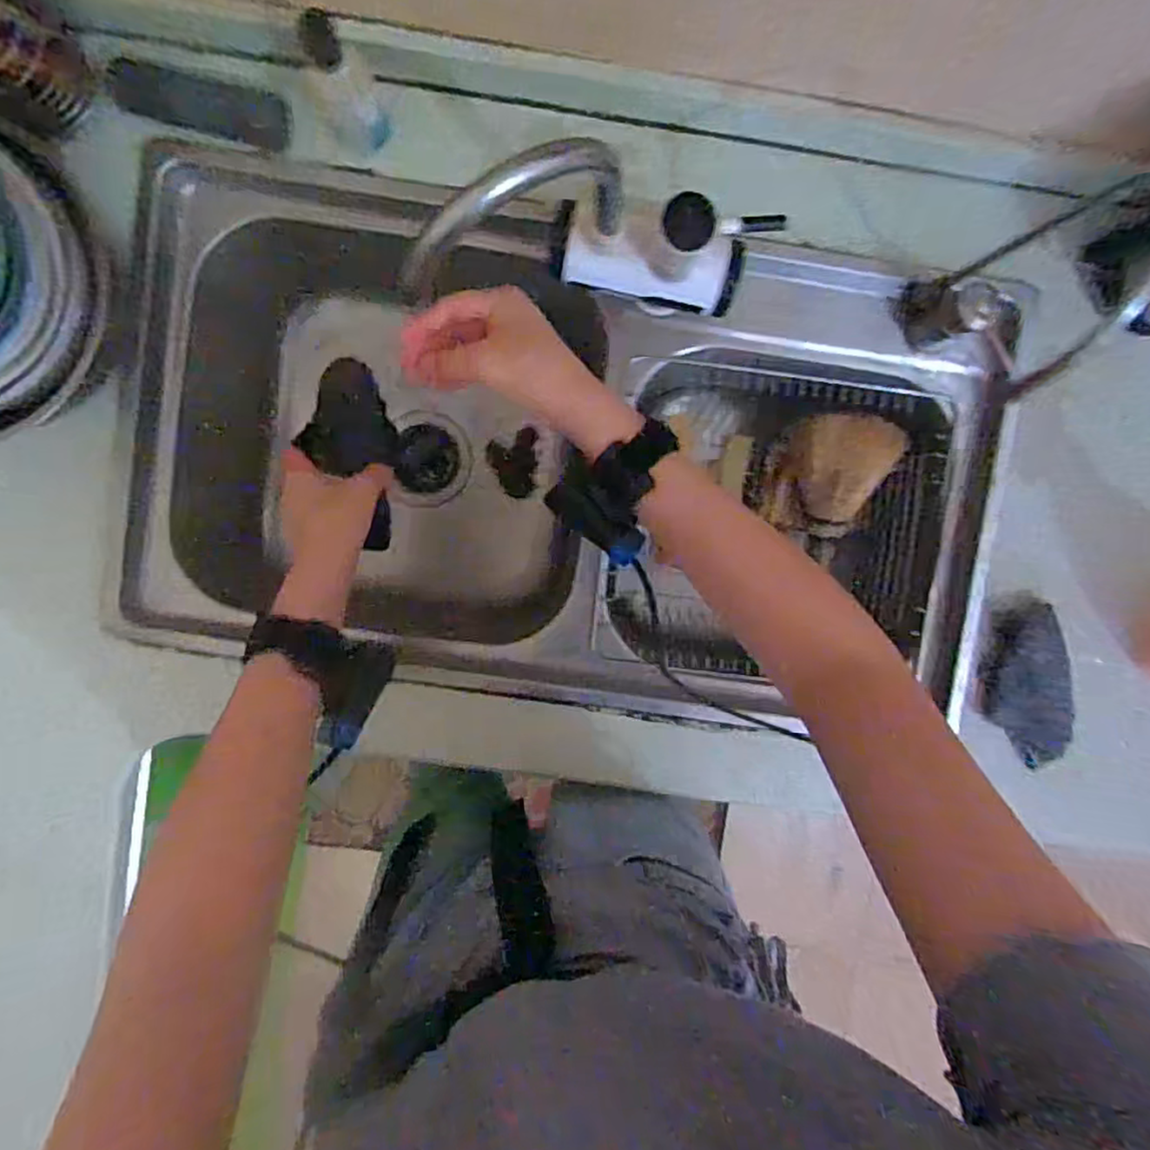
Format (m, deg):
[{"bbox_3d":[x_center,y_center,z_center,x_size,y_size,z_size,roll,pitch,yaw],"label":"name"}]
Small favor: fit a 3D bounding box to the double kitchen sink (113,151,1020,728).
[{"bbox_3d":[-0.012,-0.110,0.710,0.752,0.245,0.432,7,94,-3],"label":"double kitchen sink"}]

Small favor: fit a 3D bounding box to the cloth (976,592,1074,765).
[{"bbox_3d":[0.404,0.099,0.617,0.069,0.020,0.156,-5,99,29],"label":"cloth"}]

